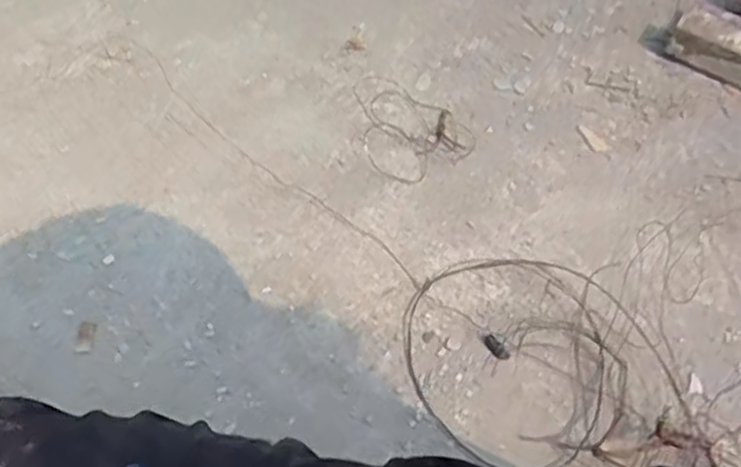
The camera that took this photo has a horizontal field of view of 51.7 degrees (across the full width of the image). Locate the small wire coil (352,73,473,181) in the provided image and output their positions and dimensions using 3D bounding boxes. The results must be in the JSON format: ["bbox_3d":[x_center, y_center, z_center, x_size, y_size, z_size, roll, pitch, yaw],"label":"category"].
[{"bbox_3d":[0.025,-0.096,0.676,0.090,0.012,0.123,-31,64,-21],"label":"small wire coil"}]

